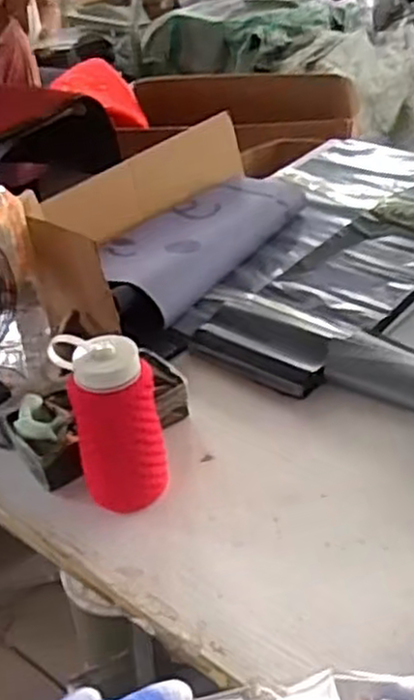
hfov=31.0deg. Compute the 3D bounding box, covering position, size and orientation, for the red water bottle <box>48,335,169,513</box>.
[{"bbox_3d":[-0.104,0.090,0.858,0.108,0.206,0.083,-13,35,-10],"label":"red water bottle"}]

